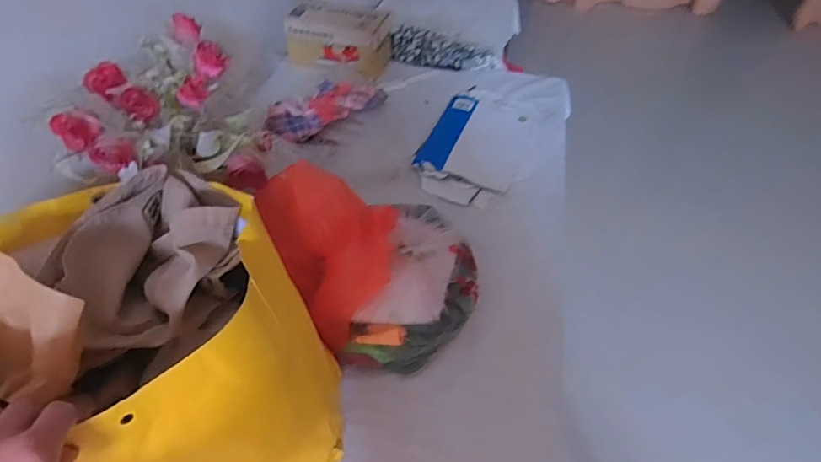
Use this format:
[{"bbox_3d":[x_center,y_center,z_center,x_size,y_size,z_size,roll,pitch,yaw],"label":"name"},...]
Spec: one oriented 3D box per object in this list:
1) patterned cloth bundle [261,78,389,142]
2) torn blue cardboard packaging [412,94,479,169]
[{"bbox_3d":[-0.190,-0.272,1.080,0.287,0.078,0.104,-36,58,-29],"label":"patterned cloth bundle"},{"bbox_3d":[0.085,-0.228,1.078,0.066,0.011,0.278,15,48,18],"label":"torn blue cardboard packaging"}]

